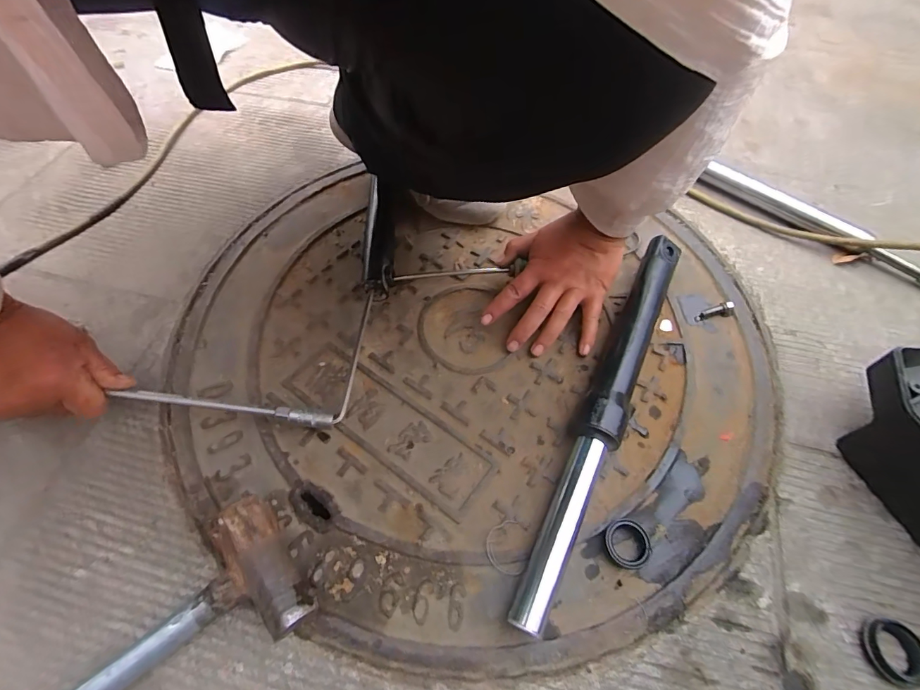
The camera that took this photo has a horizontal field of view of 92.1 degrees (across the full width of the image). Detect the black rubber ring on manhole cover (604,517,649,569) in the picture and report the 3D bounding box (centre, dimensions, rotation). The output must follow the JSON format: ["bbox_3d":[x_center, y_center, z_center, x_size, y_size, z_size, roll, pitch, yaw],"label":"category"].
[{"bbox_3d":[0.134,0.159,0.355,0.034,0.013,0.037,0,58,-1],"label":"black rubber ring on manhole cover"}]

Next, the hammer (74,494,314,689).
[{"bbox_3d":[-0.247,0.217,0.295,0.280,0.040,0.098,-28,63,-17],"label":"hammer"}]

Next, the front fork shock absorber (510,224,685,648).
[{"bbox_3d":[0.136,0.050,0.405,0.034,0.039,0.394,23,61,13],"label":"front fork shock absorber"}]

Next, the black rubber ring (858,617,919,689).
[{"bbox_3d":[0.313,0.220,0.317,0.045,0.012,0.041,0,58,-1],"label":"black rubber ring"}]

